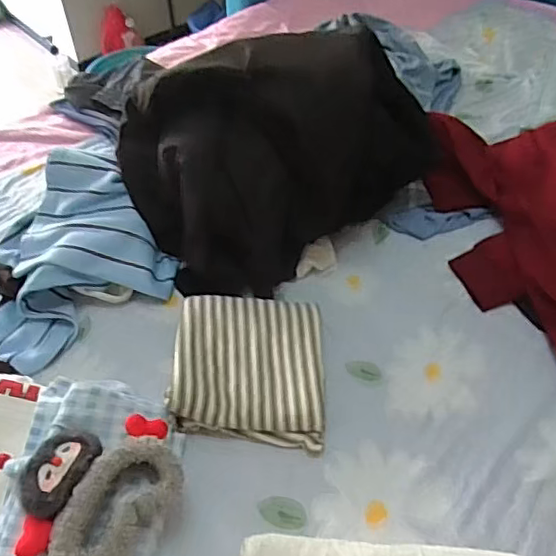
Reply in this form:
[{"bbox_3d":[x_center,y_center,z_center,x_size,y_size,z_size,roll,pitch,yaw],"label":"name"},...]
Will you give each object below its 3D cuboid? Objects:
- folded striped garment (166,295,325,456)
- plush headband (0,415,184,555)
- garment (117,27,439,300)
[{"bbox_3d":[-0.034,0.112,0.765,0.192,0.068,0.212,3,49,1],"label":"folded striped garment"},{"bbox_3d":[-0.187,0.223,0.595,0.176,0.053,0.155,-16,50,-14],"label":"plush headband"},{"bbox_3d":[0.000,-0.218,0.895,0.434,0.321,0.270,-30,55,-24],"label":"garment"}]

